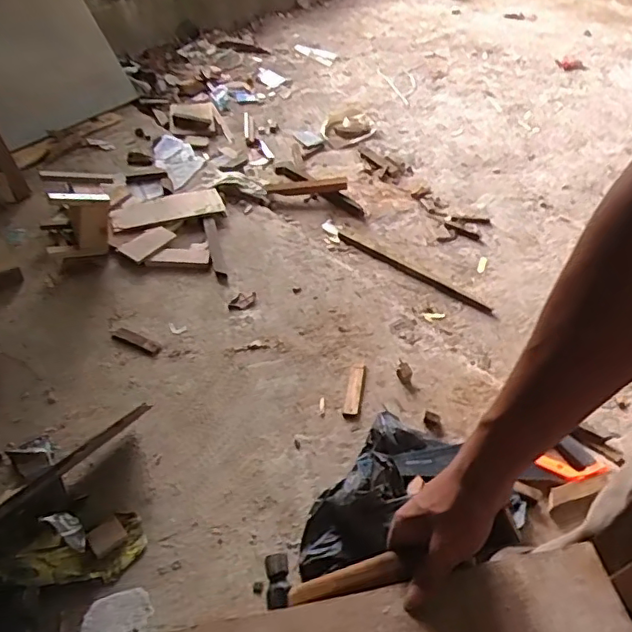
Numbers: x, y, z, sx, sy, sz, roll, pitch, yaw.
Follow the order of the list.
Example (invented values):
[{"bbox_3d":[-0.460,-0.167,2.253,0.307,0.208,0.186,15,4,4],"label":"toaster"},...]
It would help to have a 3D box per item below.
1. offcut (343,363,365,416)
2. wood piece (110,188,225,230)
[{"bbox_3d":[0.077,0.145,1.123,0.028,0.021,0.116,9,47,5],"label":"offcut"},{"bbox_3d":[-0.391,-0.282,1.478,0.282,0.015,0.107,-17,50,-18],"label":"wood piece"}]

